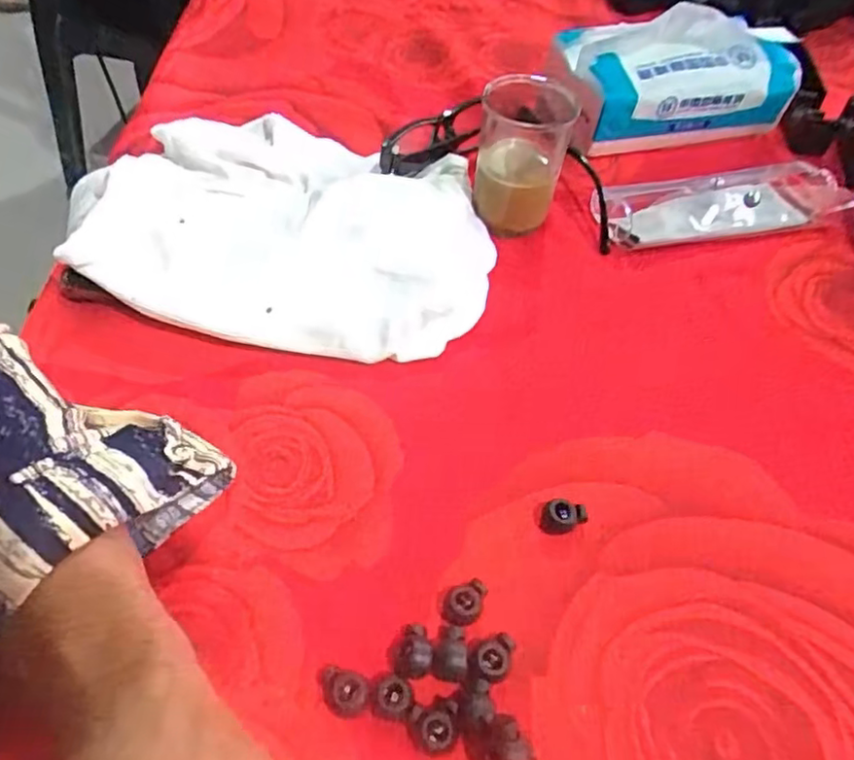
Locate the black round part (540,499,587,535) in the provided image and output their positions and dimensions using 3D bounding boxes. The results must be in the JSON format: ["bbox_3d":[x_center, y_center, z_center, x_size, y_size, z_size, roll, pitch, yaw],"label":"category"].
[{"bbox_3d":[0.061,0.061,0.286,0.019,0.013,0.011,0,53,-3],"label":"black round part"}]

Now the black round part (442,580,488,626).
[{"bbox_3d":[0.015,0.091,0.263,0.015,0.010,0.020,26,56,16],"label":"black round part"}]

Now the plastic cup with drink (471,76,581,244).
[{"bbox_3d":[0.057,-0.135,0.391,0.052,0.075,0.055,2,53,-2],"label":"plastic cup with drink"}]

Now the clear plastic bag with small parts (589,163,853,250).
[{"bbox_3d":[0.191,-0.114,0.420,0.156,0.023,0.053,-8,54,-9],"label":"clear plastic bag with small parts"}]

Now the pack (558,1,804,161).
[{"bbox_3d":[0.175,-0.214,0.454,0.170,0.075,0.080,-3,53,-6],"label":"pack"}]

